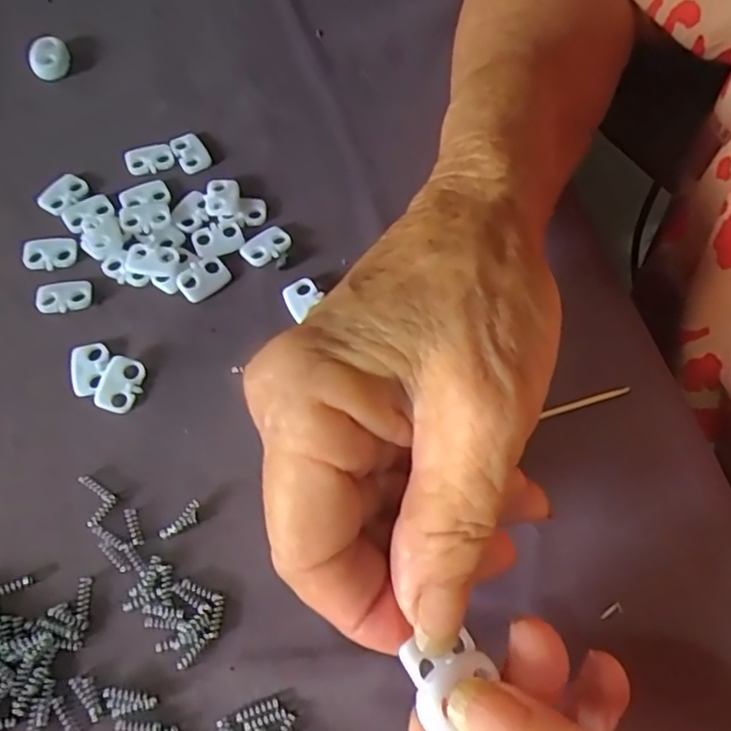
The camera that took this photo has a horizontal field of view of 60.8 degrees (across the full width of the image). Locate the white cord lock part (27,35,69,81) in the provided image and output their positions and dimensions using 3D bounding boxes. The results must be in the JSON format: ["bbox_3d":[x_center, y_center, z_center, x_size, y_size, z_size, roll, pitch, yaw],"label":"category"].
[{"bbox_3d":[-0.135,-0.131,0.266,0.017,0.012,0.014,-27,68,-15],"label":"white cord lock part"}]

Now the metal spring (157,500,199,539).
[{"bbox_3d":[-0.056,0.048,0.191,0.005,0.004,0.014,42,69,17],"label":"metal spring"}]

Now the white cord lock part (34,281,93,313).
[{"bbox_3d":[-0.108,-0.025,0.222,0.019,0.004,0.012,-8,64,-7],"label":"white cord lock part"}]

